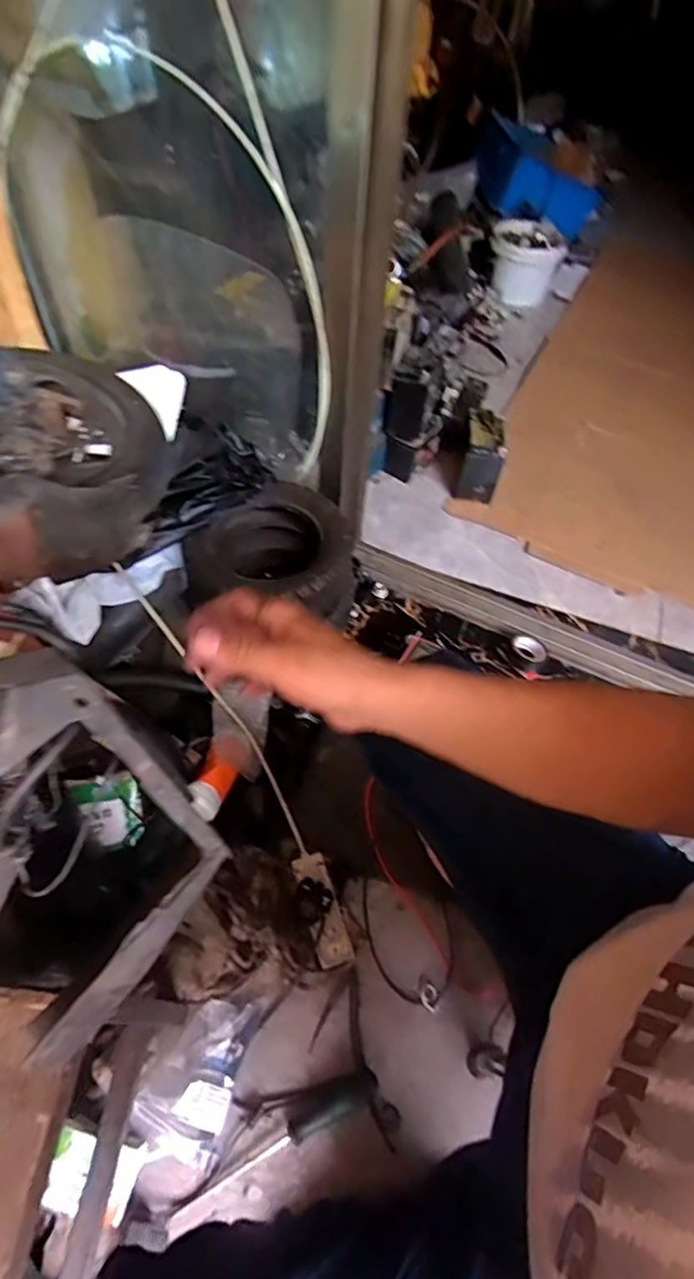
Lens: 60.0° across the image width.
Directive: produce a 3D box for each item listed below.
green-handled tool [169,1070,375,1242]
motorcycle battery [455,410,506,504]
[{"bbox_3d":[-0.079,0.582,0.691,0.257,0.029,0.027,-22,58,-19],"label":"green-handled tool"},{"bbox_3d":[0.272,-0.373,1.219,0.081,0.132,0.125,10,54,4],"label":"motorcycle battery"}]

